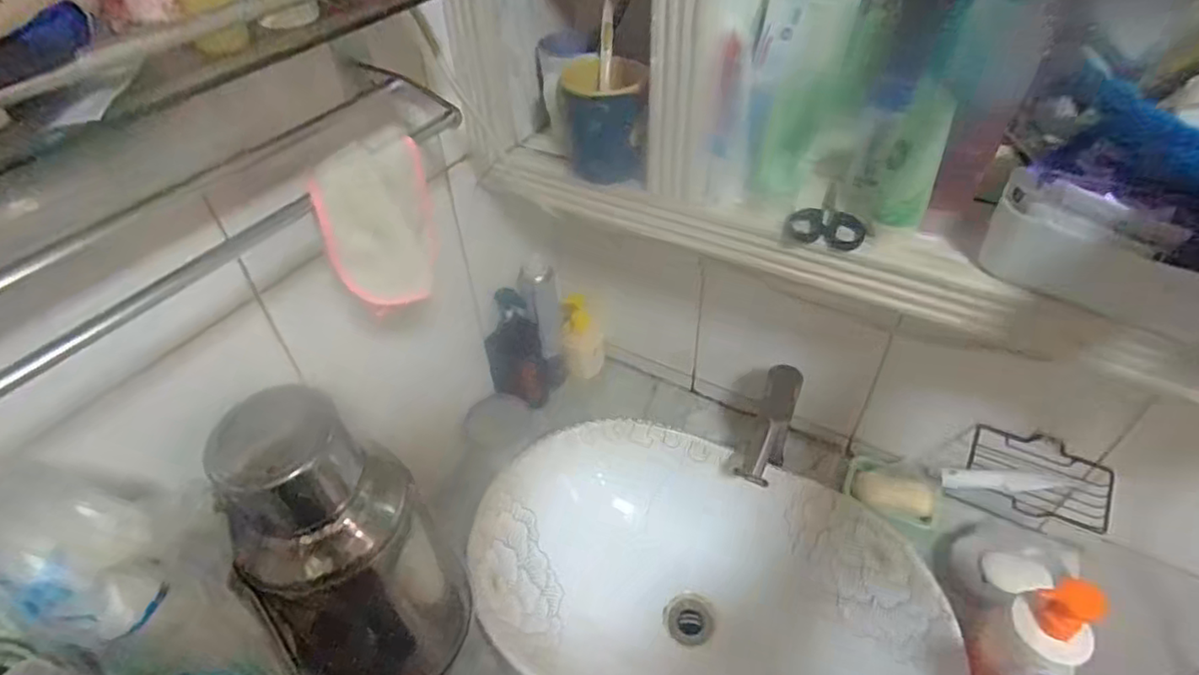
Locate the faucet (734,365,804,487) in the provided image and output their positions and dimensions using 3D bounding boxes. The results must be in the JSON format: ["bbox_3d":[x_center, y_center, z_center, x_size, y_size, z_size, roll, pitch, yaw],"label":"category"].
[{"bbox_3d":[0.233,0.131,0.838,0.047,0.167,0.159,20,48,22],"label":"faucet"}]

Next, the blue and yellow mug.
[{"bbox_3d":[0.004,-0.226,0.638,0.089,0.101,0.088,-2,44,1],"label":"blue and yellow mug"}]

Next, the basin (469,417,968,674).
[{"bbox_3d":[0.119,0.338,0.781,0.568,0.145,0.388,18,47,20],"label":"basin"}]

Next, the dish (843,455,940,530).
[{"bbox_3d":[0.401,0.207,0.839,0.123,0.043,0.090,16,47,19],"label":"dish"}]

